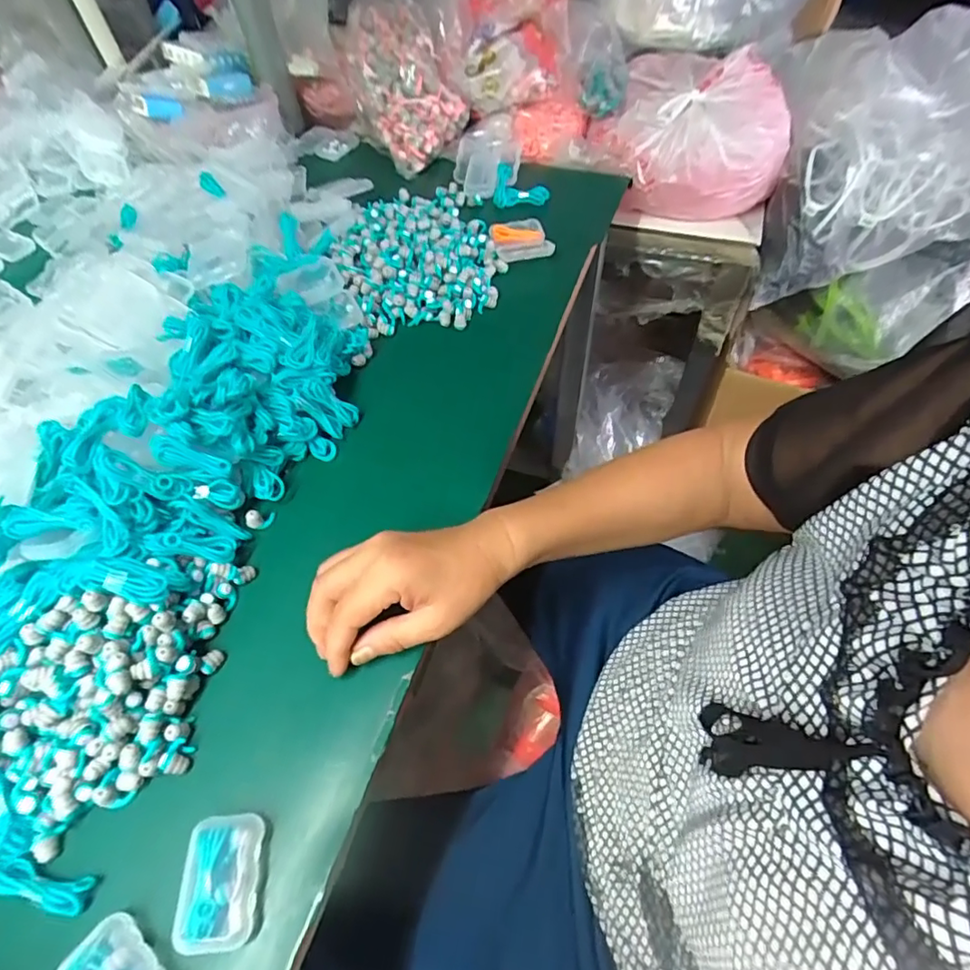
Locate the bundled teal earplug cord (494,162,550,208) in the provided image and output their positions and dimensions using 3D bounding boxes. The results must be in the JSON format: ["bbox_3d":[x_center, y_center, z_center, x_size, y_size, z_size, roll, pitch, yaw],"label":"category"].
[{"bbox_3d":[0.042,-0.340,0.621,0.061,0.028,0.050,3,56,4],"label":"bundled teal earplug cord"}]

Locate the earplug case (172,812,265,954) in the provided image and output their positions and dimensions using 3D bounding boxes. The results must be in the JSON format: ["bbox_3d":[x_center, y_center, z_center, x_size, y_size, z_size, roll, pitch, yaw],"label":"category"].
[{"bbox_3d":[-0.132,0.199,0.276,0.034,0.020,0.055,-5,56,-1],"label":"earplug case"}]

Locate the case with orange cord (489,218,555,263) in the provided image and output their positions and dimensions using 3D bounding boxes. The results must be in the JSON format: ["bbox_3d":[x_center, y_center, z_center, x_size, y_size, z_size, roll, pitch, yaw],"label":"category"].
[{"bbox_3d":[0.036,-0.257,0.567,0.058,0.014,0.073,-8,56,-3],"label":"case with orange cord"}]

